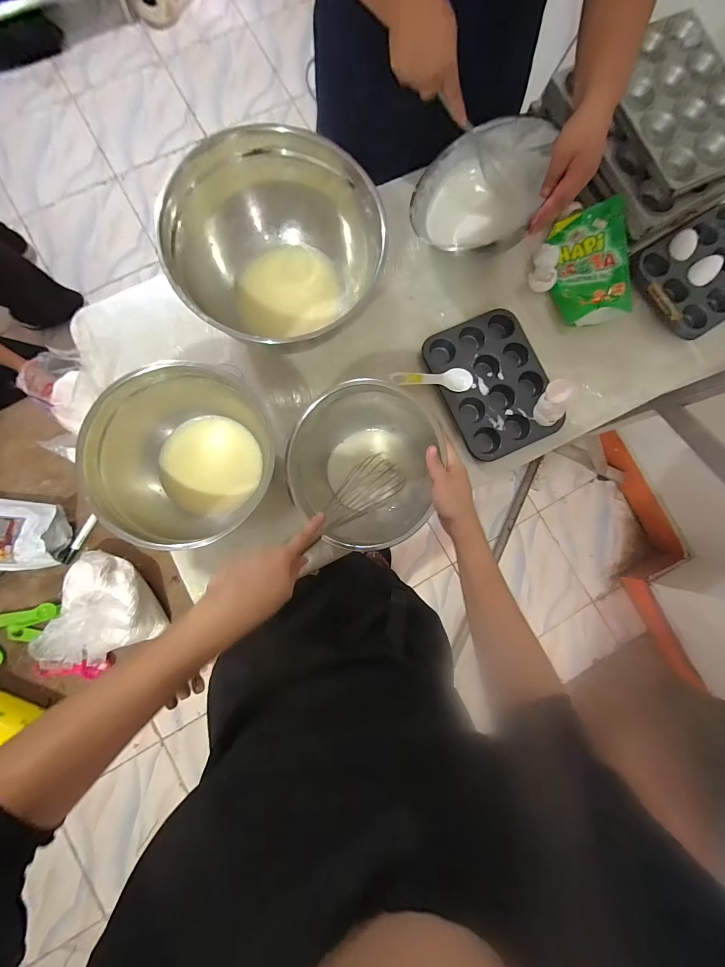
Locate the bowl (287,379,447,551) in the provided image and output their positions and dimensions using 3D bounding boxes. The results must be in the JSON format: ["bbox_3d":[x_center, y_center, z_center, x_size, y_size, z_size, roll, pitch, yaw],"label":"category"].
[{"bbox_3d":[-0.003,-0.030,0.553,0.213,0.099,0.221,0,85,-3],"label":"bowl"}]

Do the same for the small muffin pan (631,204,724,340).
[{"bbox_3d":[0.649,-0.401,0.655,0.256,0.029,0.192,-32,87,-5],"label":"small muffin pan"}]

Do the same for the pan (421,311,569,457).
[{"bbox_3d":[0.239,-0.183,0.644,0.188,0.033,0.253,-25,87,-5],"label":"pan"}]

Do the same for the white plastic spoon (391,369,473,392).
[{"bbox_3d":[0.126,-0.188,0.624,0.139,0.013,0.037,6,85,-2],"label":"white plastic spoon"}]

